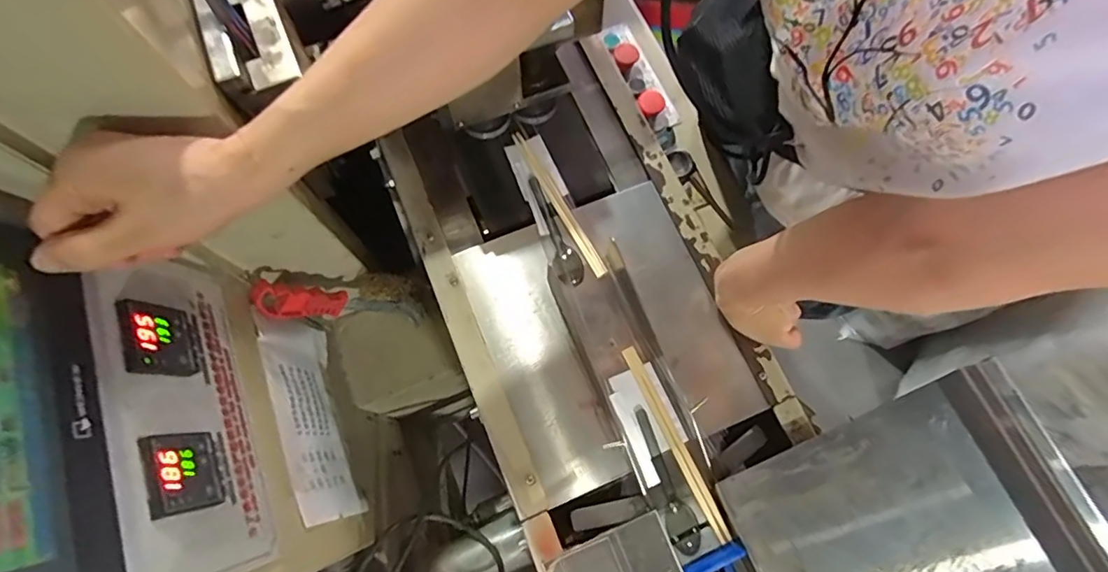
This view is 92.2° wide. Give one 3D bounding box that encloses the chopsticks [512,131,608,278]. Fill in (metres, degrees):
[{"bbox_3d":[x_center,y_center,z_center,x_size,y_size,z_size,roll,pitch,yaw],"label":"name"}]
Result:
[{"bbox_3d":[0.005,-0.093,0.583,0.015,0.005,0.191,-27,74,-10],"label":"chopsticks"}]

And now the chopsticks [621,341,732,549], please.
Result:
[{"bbox_3d":[0.115,0.146,0.507,0.014,0.007,0.190,-24,74,-10],"label":"chopsticks"}]

